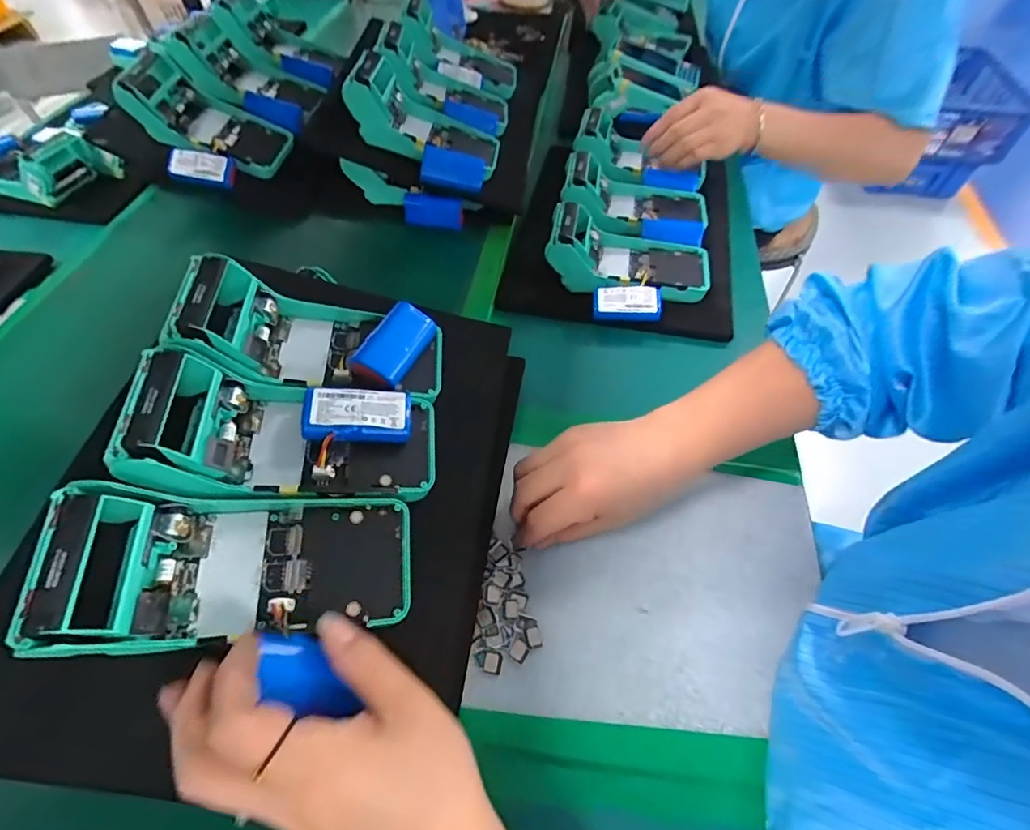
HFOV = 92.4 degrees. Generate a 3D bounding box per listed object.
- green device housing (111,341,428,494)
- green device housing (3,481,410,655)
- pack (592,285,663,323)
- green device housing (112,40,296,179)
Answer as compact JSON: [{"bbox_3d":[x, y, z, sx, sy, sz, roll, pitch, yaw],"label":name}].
[{"bbox_3d":[-0.136,0.016,0.306,0.165,0.050,0.080,14,51,-23],"label":"green device housing"},{"bbox_3d":[-0.145,0.081,0.268,0.169,0.055,0.078,6,49,-29],"label":"green device housing"},{"bbox_3d":[0.115,-0.112,0.505,0.066,0.019,0.033,5,86,4],"label":"pack"},{"bbox_3d":[-0.368,-0.356,0.602,0.169,0.061,0.084,23,52,-19],"label":"green device housing"}]

